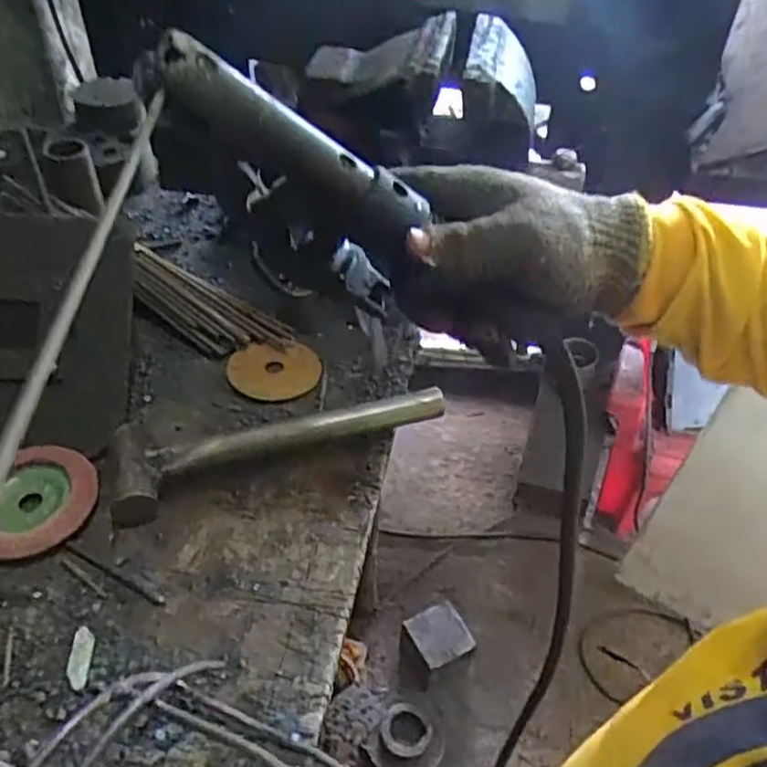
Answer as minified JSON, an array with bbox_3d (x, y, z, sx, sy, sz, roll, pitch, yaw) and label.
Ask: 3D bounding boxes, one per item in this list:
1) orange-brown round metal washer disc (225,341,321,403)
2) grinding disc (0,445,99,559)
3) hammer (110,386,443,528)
[{"bbox_3d":[-0.090,-0.010,0.588,0.075,0.007,0.064,-3,46,-9],"label":"orange-brown round metal washer disc"},{"bbox_3d":[-0.246,0.079,0.484,0.091,0.016,0.084,2,44,-1],"label":"grinding disc"},{"bbox_3d":[-0.076,0.038,0.523,0.242,0.029,0.065,-13,46,-16],"label":"hammer"}]

